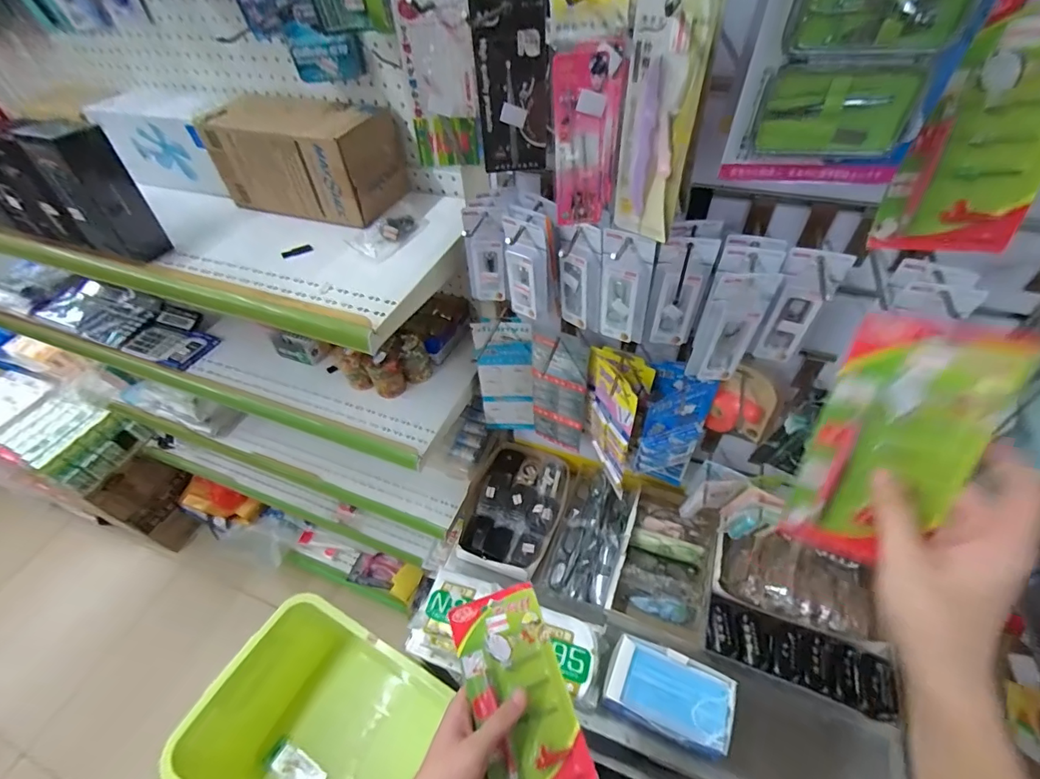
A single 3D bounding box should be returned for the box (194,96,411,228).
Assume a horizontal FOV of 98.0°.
[{"bbox_3d":[-0.353,-0.382,0.749,0.295,0.136,0.144,14,51,15],"label":"box"}]

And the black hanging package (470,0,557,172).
[{"bbox_3d":[-0.004,-0.276,0.414,0.066,0.139,0.015,-5,48,-1],"label":"black hanging package"}]

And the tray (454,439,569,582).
[{"bbox_3d":[-0.007,0.243,1.002,0.204,0.049,0.307,14,51,16],"label":"tray"}]

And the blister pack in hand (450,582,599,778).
[{"bbox_3d":[-0.002,0.309,0.468,0.097,0.023,0.186,-19,60,-13],"label":"blister pack in hand"}]

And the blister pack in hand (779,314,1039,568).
[{"bbox_3d":[0.275,0.045,0.334,0.098,0.192,0.009,15,23,21],"label":"blister pack in hand"}]

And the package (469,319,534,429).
[{"bbox_3d":[-0.025,-0.015,0.847,0.102,0.275,0.036,5,49,8],"label":"package"}]

